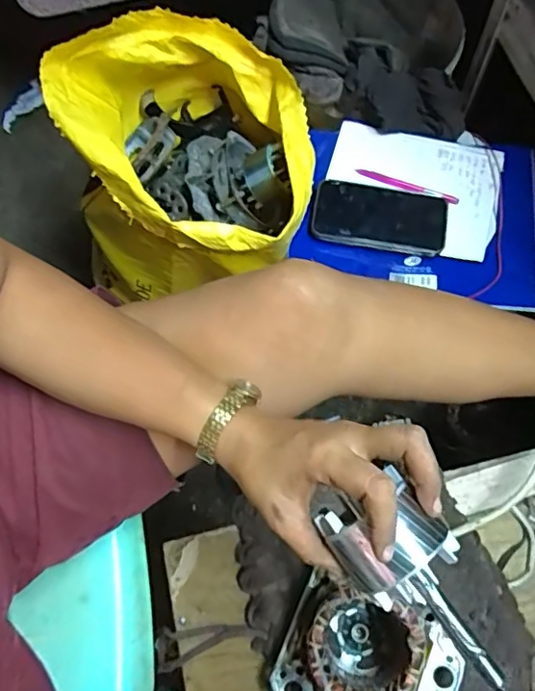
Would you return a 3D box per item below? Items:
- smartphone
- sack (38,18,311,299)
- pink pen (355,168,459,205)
[{"bbox_3d":[0.140,-0.158,0.687,0.167,0.012,0.081,7,75,-4],"label":"smartphone"},{"bbox_3d":[-0.091,-0.227,0.670,0.269,0.231,0.305,-3,69,1],"label":"sack"},{"bbox_3d":[0.176,-0.201,0.701,0.130,0.009,0.011,19,71,9],"label":"pink pen"}]

